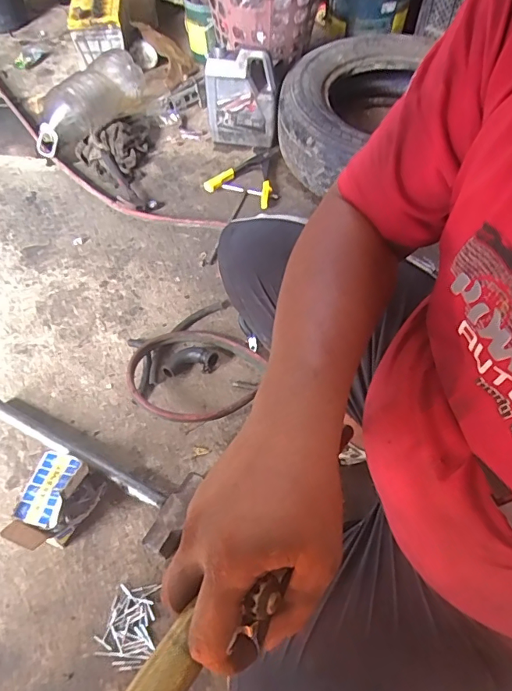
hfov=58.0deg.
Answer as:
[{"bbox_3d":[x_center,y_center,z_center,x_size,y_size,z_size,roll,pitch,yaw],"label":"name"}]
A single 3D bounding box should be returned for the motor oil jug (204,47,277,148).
[{"bbox_3d":[-0.048,-0.783,1.441,0.212,0.232,0.146,-7,59,-7],"label":"motor oil jug"}]

